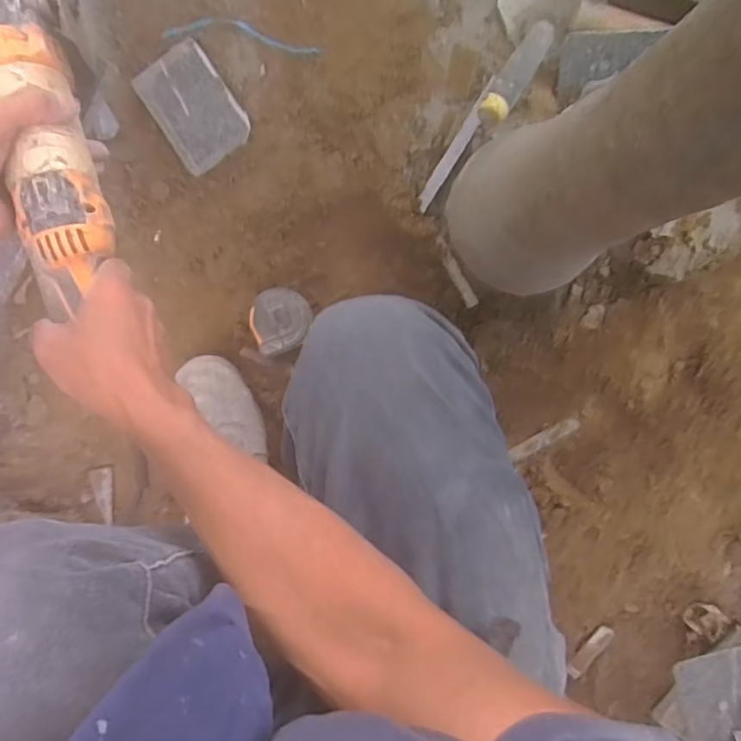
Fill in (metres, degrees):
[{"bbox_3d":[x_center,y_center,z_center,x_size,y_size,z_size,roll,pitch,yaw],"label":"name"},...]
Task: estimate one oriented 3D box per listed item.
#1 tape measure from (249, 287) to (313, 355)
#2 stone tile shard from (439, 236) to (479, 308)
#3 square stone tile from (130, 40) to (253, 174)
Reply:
[{"bbox_3d":[-0.099,-0.059,0.638,0.067,0.049,0.067,0,96,-2],"label":"tape measure"},{"bbox_3d":[0.093,-0.107,0.621,0.015,0.011,0.084,-30,96,1],"label":"stone tile shard"},{"bbox_3d":[-0.195,-0.290,0.628,0.084,0.015,0.122,-34,96,2],"label":"square stone tile"}]

